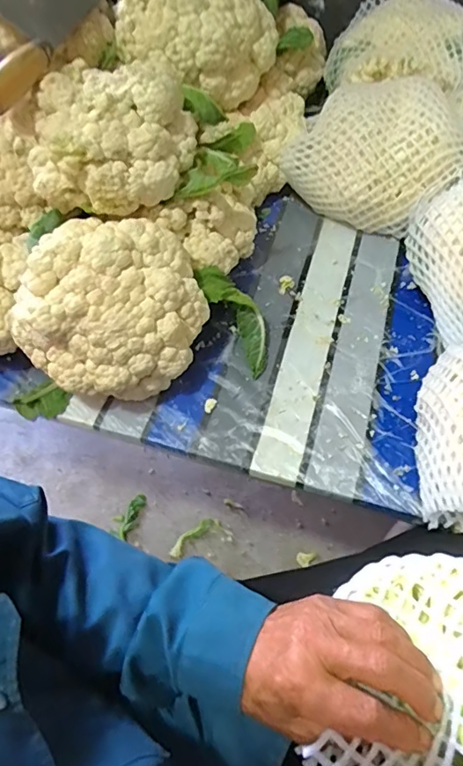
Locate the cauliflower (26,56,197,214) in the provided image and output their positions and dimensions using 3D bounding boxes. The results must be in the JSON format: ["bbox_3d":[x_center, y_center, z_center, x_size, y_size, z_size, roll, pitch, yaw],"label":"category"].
[{"bbox_3d":[-0.116,-0.249,0.496,0.145,0.093,0.140,-2,57,3],"label":"cauliflower"}]

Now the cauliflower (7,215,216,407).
[{"bbox_3d":[-0.120,-0.076,0.494,0.152,0.126,0.165,-2,57,3],"label":"cauliflower"}]

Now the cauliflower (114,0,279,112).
[{"bbox_3d":[-0.040,-0.422,0.585,0.137,0.126,0.170,27,63,20],"label":"cauliflower"}]

